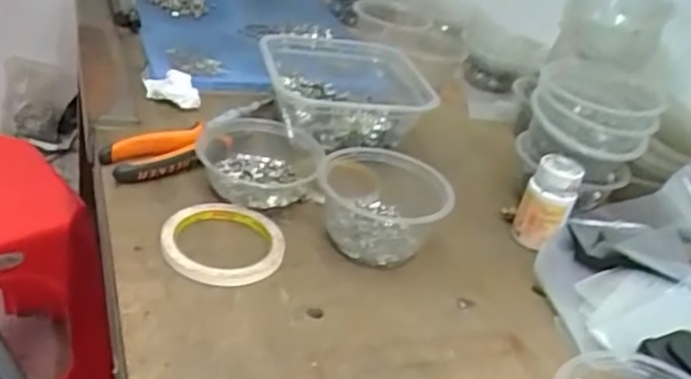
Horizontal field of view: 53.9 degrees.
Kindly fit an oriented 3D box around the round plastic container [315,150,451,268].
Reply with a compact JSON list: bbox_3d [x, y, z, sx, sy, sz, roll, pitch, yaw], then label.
[{"bbox_3d":[0.032,0.013,0.610,0.108,0.068,0.108,10,32,-6],"label":"round plastic container"}]

